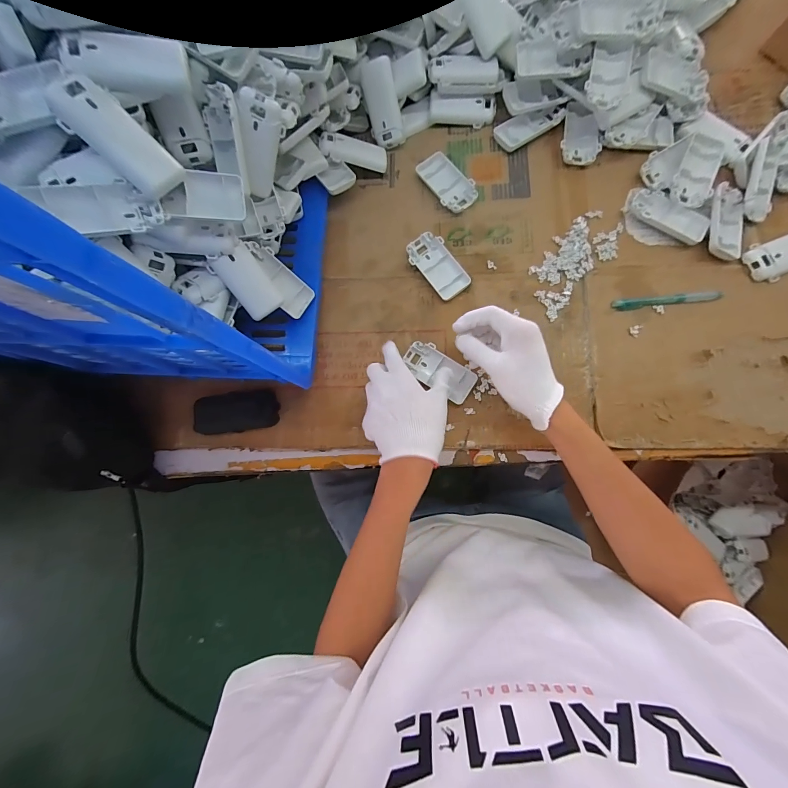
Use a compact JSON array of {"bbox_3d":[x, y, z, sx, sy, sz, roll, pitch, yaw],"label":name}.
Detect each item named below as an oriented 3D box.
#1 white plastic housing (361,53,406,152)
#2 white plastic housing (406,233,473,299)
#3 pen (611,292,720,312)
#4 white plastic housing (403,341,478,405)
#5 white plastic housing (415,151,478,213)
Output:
[{"bbox_3d":[-0.015,-0.406,0.471,0.043,0.017,0.095,-16,121,6],"label":"white plastic housing"},{"bbox_3d":[0.060,-0.175,0.460,0.050,0.015,0.095,-33,80,-2],"label":"white plastic housing"},{"bbox_3d":[0.345,-0.119,0.426,0.123,0.008,0.014,-4,80,4],"label":"pen"},{"bbox_3d":[0.059,-0.030,0.436,0.095,0.015,0.045,36,90,11],"label":"white plastic housing"},{"bbox_3d":[0.075,-0.300,0.476,0.049,0.013,0.094,-39,80,-3],"label":"white plastic housing"}]

